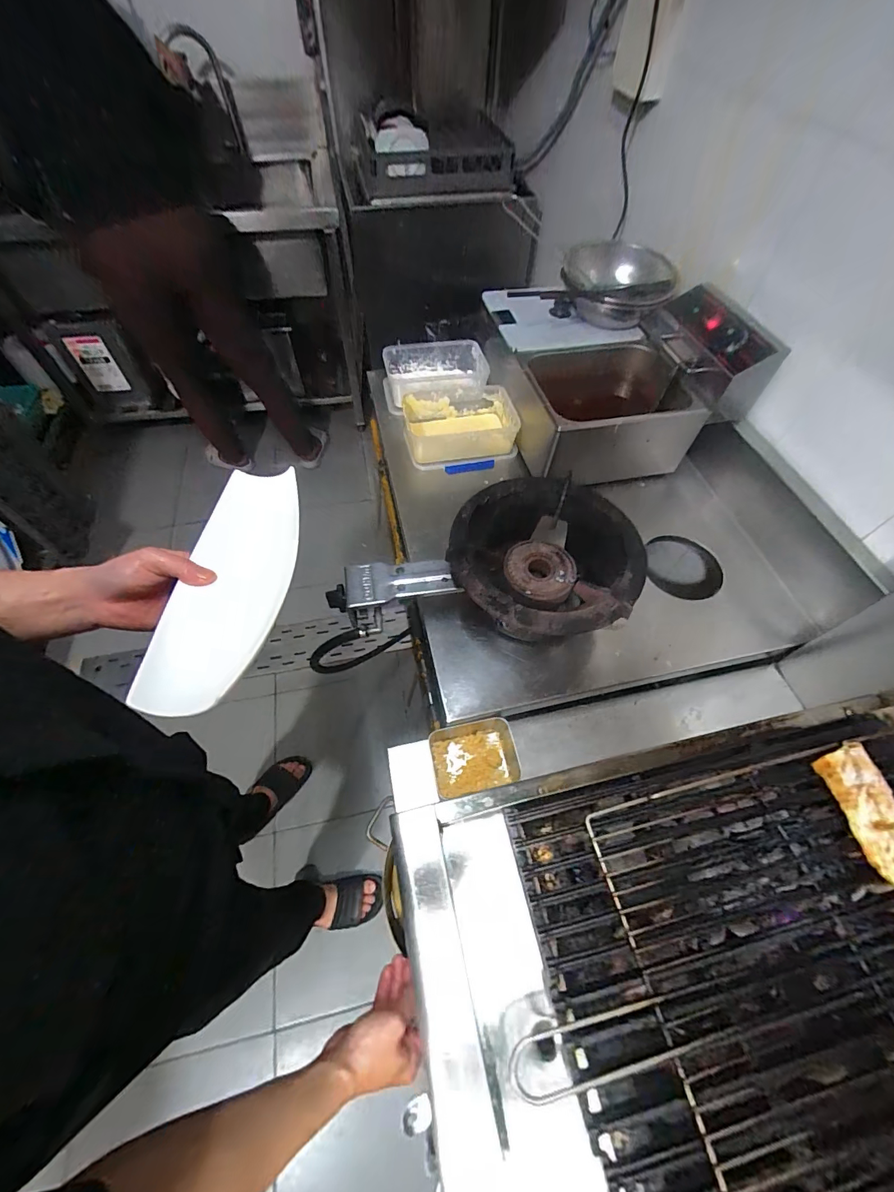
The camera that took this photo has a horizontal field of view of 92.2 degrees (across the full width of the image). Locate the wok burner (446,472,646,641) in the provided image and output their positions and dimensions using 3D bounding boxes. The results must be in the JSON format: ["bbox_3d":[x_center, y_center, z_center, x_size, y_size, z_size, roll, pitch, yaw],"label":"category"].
[{"bbox_3d":[0.170,-0.052,0.758,0.326,0.156,0.304,1,58,-1],"label":"wok burner"}]

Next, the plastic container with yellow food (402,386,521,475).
[{"bbox_3d":[0.030,-0.397,1.027,0.255,0.096,0.197,-7,59,-6],"label":"plastic container with yellow food"}]

